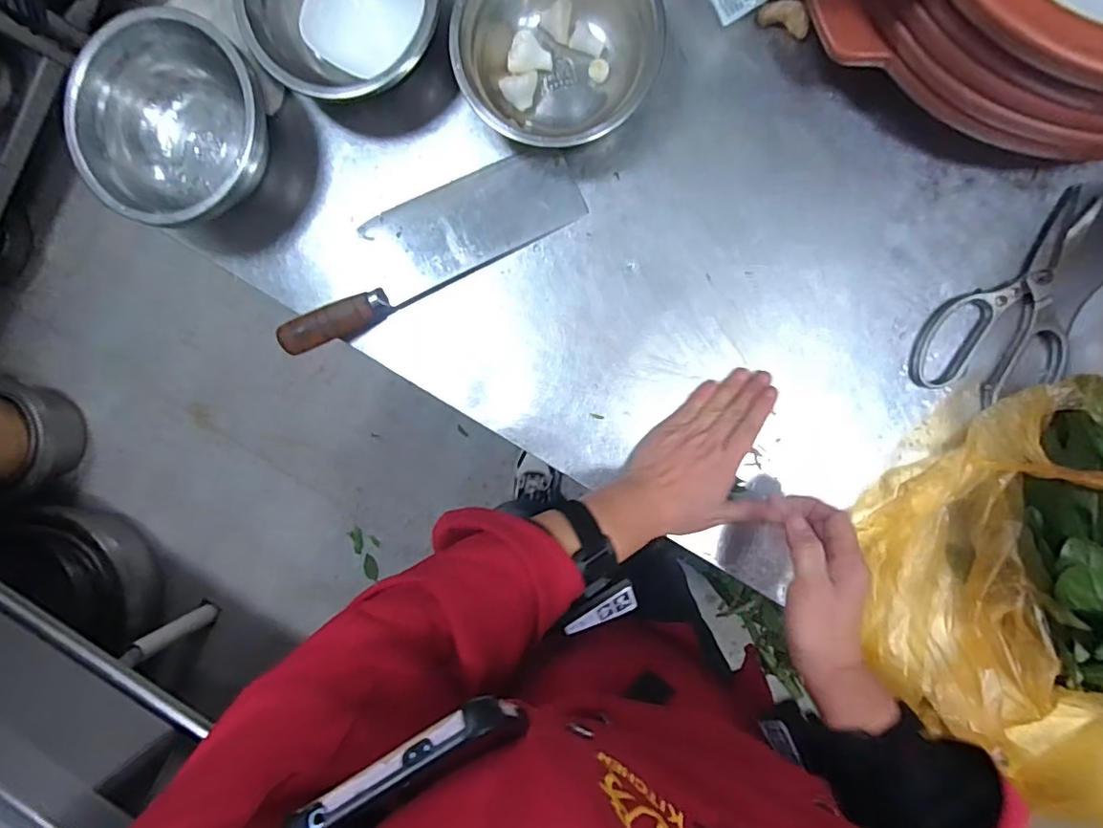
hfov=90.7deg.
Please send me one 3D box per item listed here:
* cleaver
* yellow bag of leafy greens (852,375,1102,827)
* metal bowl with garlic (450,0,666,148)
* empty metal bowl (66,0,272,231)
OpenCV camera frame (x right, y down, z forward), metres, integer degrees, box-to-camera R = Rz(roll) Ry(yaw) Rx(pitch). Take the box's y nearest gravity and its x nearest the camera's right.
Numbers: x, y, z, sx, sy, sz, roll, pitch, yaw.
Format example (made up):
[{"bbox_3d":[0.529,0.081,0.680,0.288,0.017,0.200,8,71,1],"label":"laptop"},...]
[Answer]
[{"bbox_3d":[-0.120,-0.159,0.505,0.298,0.048,0.083,-27,90,8],"label":"cleaver"},{"bbox_3d":[0.400,0.159,0.420,0.234,0.151,0.311,-39,88,7],"label":"yellow bag of leafy greens"},{"bbox_3d":[0.004,-0.317,0.478,0.170,0.072,0.174,0,93,7],"label":"metal bowl with garlic"},{"bbox_3d":[-0.326,-0.251,0.483,0.158,0.074,0.162,0,93,7],"label":"empty metal bowl"}]

